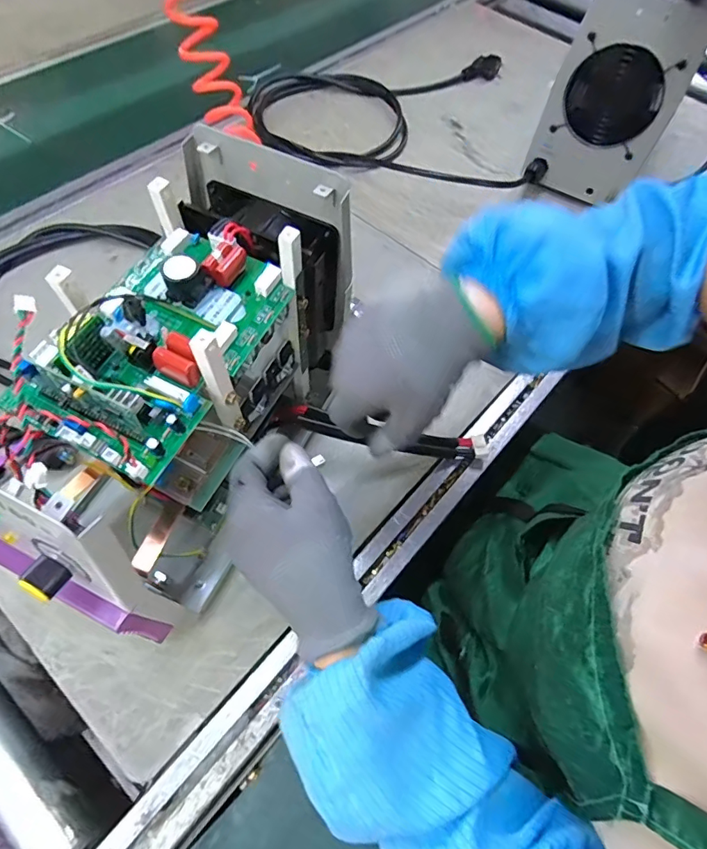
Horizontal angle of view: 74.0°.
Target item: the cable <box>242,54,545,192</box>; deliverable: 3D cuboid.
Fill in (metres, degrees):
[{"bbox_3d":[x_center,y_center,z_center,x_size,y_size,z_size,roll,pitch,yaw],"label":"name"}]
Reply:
[{"bbox_3d":[0.071,-0.491,0.752,0.453,0.057,0.401,-7,63,-7],"label":"cable"}]

